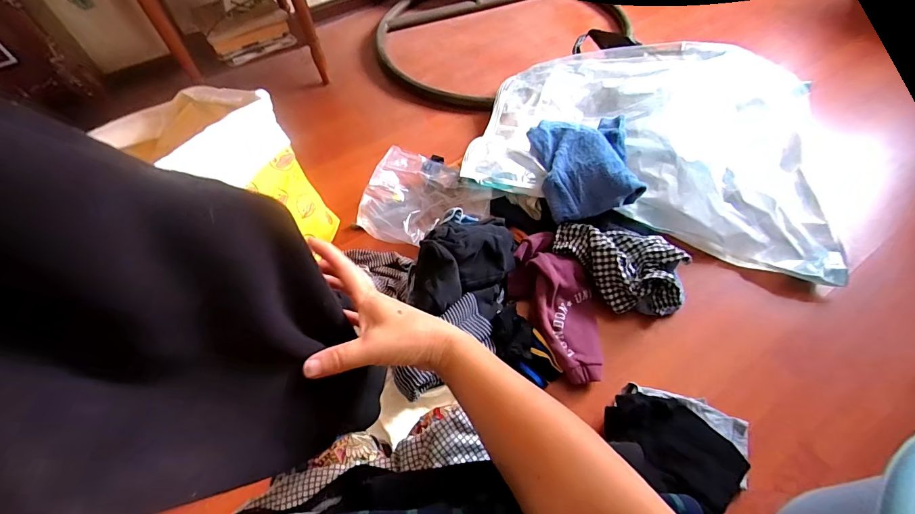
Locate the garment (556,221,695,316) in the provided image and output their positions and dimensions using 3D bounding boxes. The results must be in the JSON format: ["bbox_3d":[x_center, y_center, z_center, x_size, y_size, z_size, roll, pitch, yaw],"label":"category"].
[{"bbox_3d":[0.375,0.005,0.904,0.184,0.090,0.295,-38,61,-21],"label":"garment"}]

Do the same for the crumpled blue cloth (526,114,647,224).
[{"bbox_3d":[0.311,-0.230,1.002,0.220,0.112,0.304,-2,55,2],"label":"crumpled blue cloth"}]

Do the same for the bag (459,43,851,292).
[{"bbox_3d":[0.540,-0.356,1.137,0.920,0.160,0.713,15,57,13],"label":"bag"}]

